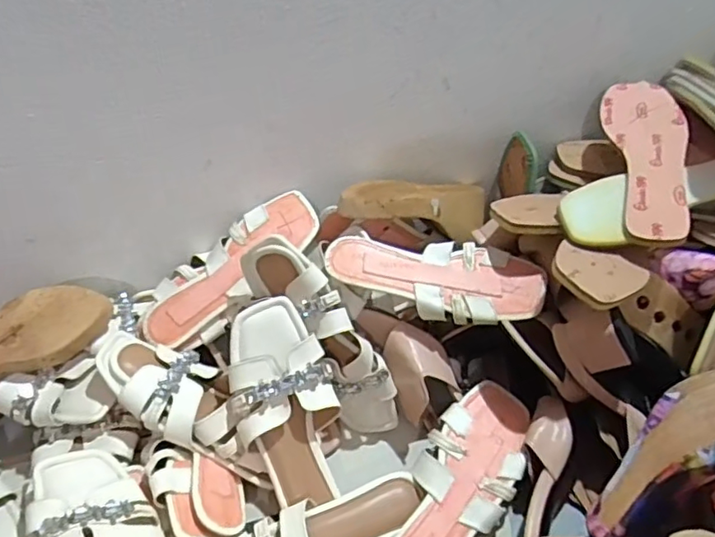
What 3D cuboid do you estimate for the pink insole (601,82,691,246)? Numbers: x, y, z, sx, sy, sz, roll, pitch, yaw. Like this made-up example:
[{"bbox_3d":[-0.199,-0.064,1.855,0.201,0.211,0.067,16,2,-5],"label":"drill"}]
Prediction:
[{"bbox_3d":[0.319,-0.127,0.637,0.077,0.010,0.240,-4,55,13],"label":"pink insole"}]

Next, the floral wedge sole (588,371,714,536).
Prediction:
[{"bbox_3d":[0.295,0.185,0.537,0.085,0.236,0.075,38,6,36],"label":"floral wedge sole"}]

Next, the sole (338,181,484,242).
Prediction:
[{"bbox_3d":[0.076,-0.075,0.700,0.208,0.057,0.071,1,34,-32],"label":"sole"}]

